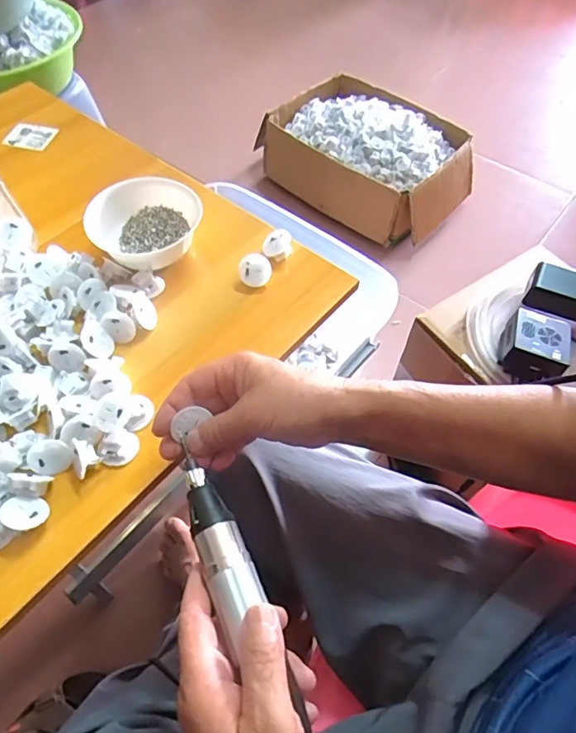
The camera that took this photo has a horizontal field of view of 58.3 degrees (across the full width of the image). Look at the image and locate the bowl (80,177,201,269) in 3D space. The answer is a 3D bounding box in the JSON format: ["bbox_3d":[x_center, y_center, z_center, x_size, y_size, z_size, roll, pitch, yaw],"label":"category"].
[{"bbox_3d":[-0.154,-0.157,0.553,0.108,0.052,0.099,1,56,-1],"label":"bowl"}]

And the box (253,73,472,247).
[{"bbox_3d":[0.194,-0.529,1.292,0.478,0.210,0.304,37,63,21],"label":"box"}]

